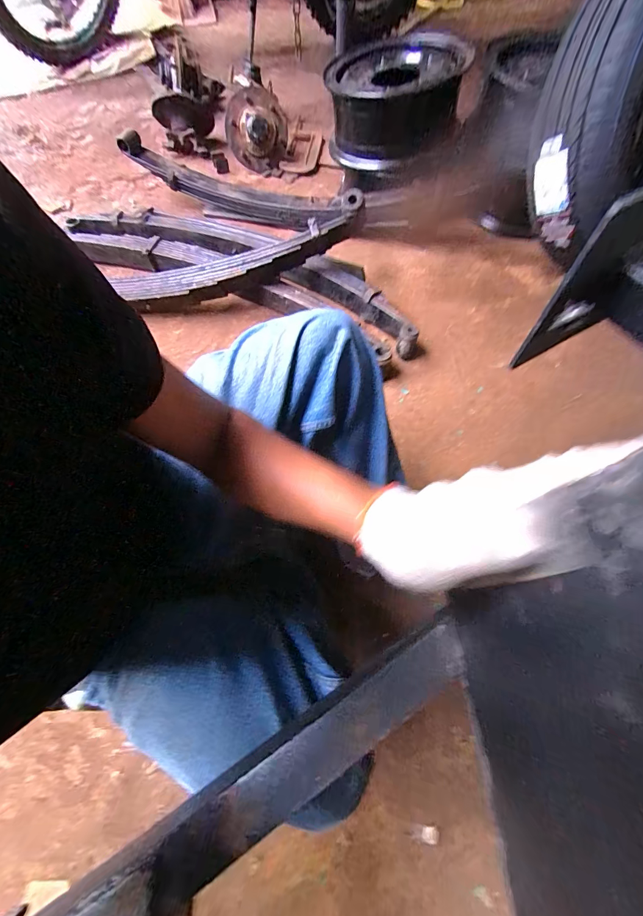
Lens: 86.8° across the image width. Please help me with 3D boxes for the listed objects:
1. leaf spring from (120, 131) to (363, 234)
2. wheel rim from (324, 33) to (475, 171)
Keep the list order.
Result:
[{"bbox_3d":[-0.268,-0.887,1.140,0.832,0.163,0.083,22,68,11],"label":"leaf spring"},{"bbox_3d":[0.226,-1.102,1.050,0.394,0.178,0.400,19,67,10],"label":"wheel rim"}]

